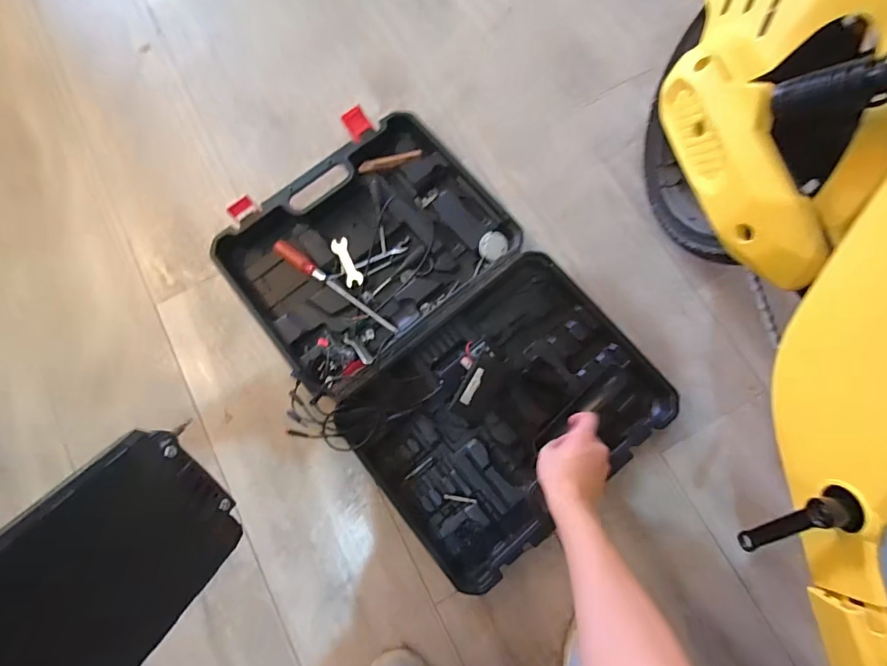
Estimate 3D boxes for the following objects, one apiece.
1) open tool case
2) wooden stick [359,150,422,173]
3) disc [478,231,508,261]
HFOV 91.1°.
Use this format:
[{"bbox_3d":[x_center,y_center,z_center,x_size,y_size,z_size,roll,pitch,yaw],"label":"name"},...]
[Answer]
[{"bbox_3d":[-0.012,-0.015,0.683,0.420,0.054,0.661,-37,80,-10],"label":"open tool case"},{"bbox_3d":[-0.091,-0.297,0.746,0.110,0.012,0.018,-19,78,-6],"label":"wooden stick"},{"bbox_3d":[0.083,-0.144,0.716,0.044,0.014,0.051,30,77,5],"label":"disc"}]

